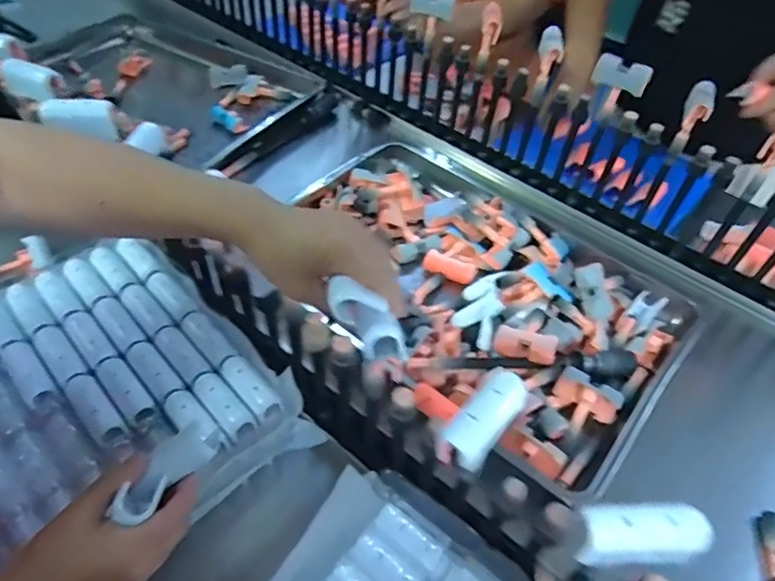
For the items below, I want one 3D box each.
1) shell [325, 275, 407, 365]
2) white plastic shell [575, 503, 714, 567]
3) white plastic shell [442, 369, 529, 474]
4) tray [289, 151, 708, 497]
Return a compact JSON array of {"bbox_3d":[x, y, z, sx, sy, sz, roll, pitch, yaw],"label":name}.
[{"bbox_3d":[-0.012,0.026,0.418,0.022,0.079,0.028,-17,31,46],"label":"shell"},{"bbox_3d":[0.163,0.156,0.356,0.079,0.033,0.028,0,48,-1],"label":"white plastic shell"},{"bbox_3d":[0.070,0.092,0.409,0.074,0.039,0.022,-55,27,-7],"label":"white plastic shell"},{"bbox_3d":[0.116,-0.016,0.803,0.567,0.059,0.410,33,56,25],"label":"tray"}]

